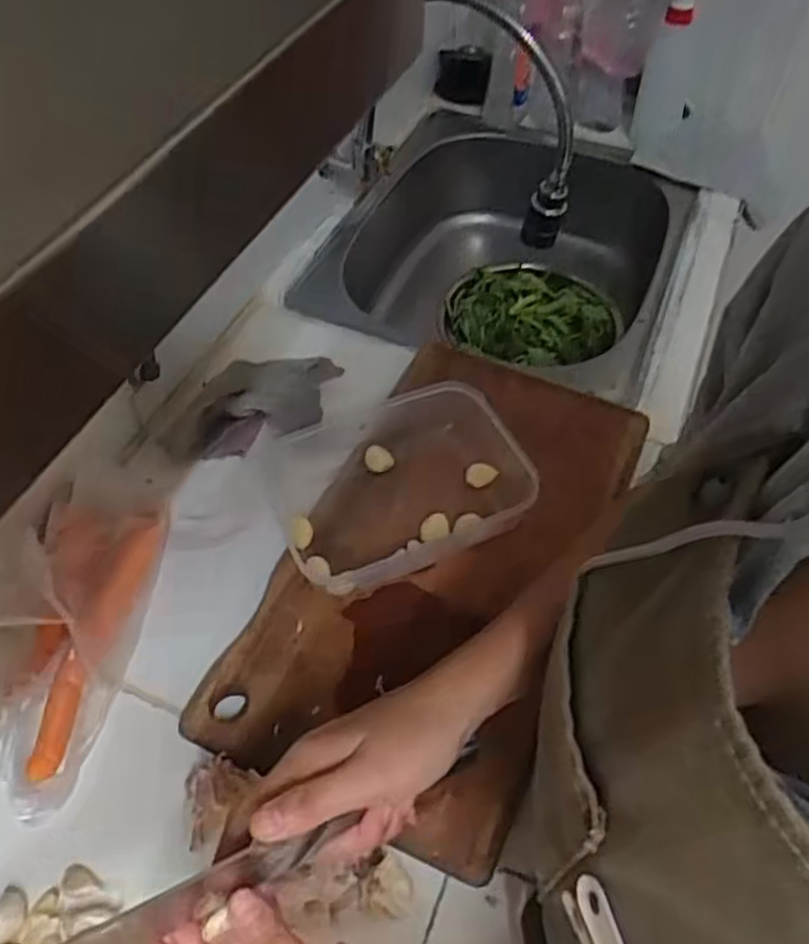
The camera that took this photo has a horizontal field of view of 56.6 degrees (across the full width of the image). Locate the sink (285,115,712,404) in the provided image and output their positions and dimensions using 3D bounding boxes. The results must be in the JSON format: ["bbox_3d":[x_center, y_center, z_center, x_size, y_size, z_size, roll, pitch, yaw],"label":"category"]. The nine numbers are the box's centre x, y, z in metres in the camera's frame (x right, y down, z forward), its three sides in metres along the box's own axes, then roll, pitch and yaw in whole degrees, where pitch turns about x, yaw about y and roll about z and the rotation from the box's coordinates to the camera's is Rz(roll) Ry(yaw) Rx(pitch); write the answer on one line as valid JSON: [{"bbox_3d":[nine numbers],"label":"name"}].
[{"bbox_3d":[0.140,-0.257,1.001,0.383,0.227,0.525,18,54,13],"label":"sink"}]

